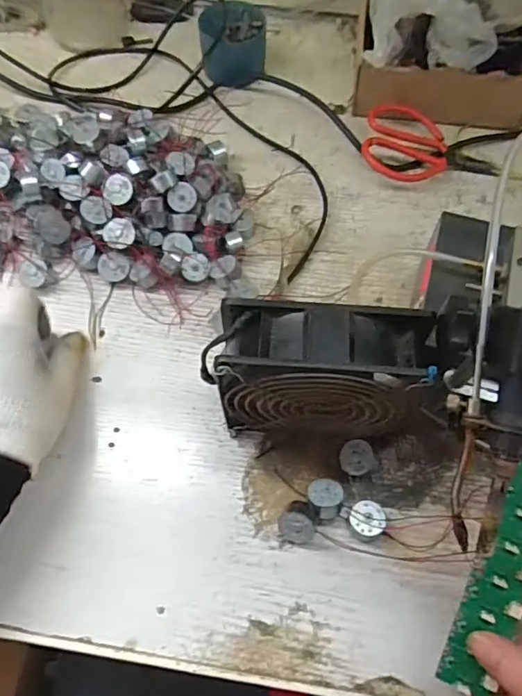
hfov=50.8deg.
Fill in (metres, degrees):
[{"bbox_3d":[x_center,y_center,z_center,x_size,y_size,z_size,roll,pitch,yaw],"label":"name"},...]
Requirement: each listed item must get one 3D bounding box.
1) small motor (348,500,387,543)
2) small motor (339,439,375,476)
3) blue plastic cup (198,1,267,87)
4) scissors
[{"bbox_3d":[0.069,0.113,0.359,0.023,0.016,0.024,1,64,-1],"label":"small motor"},{"bbox_3d":[0.064,0.076,0.374,0.023,0.020,0.021,1,64,-1],"label":"small motor"},{"bbox_3d":[-0.027,-0.299,0.547,0.066,0.050,0.061,-7,64,-5],"label":"blue plastic cup"},{"bbox_3d":[0.155,-0.180,0.505,0.120,0.028,0.068,17,65,7],"label":"scissors"}]

